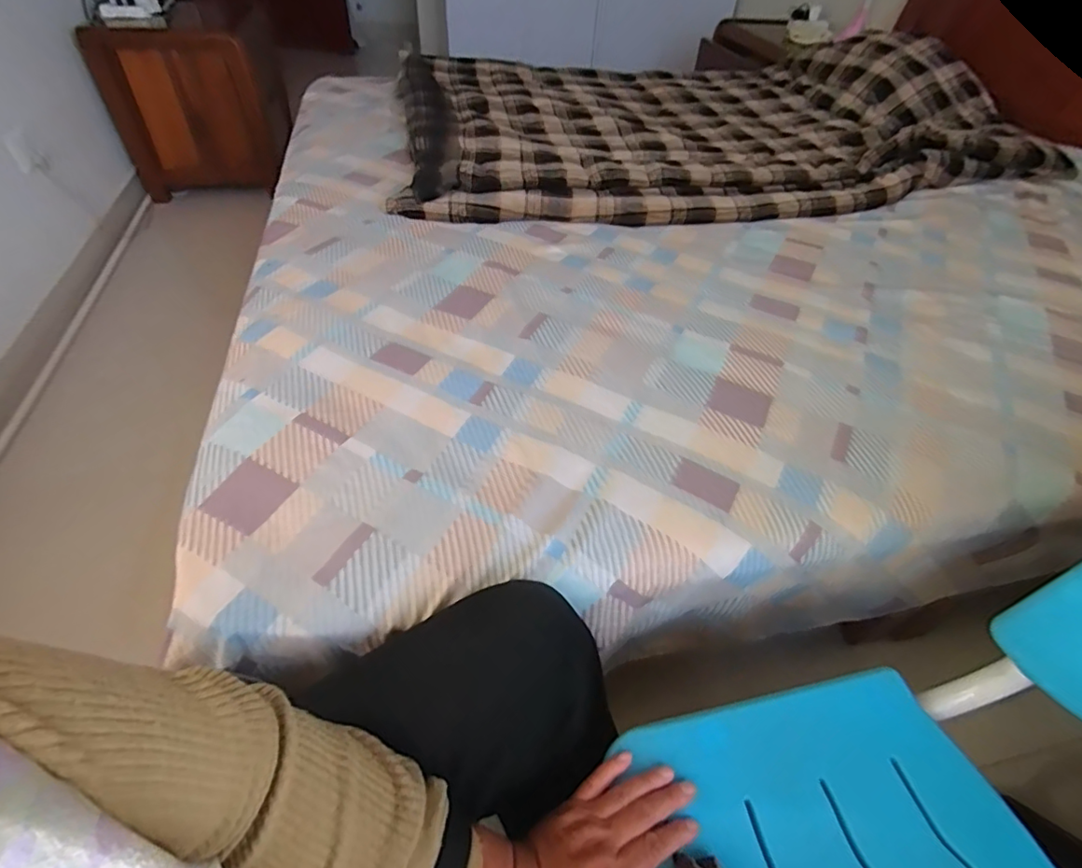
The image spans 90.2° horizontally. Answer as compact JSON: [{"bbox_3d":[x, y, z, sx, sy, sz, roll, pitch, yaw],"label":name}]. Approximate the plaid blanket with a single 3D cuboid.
[{"bbox_3d":[0.413,-0.808,1.315,1.474,0.105,0.921,-3,51,-7],"label":"plaid blanket"}]

